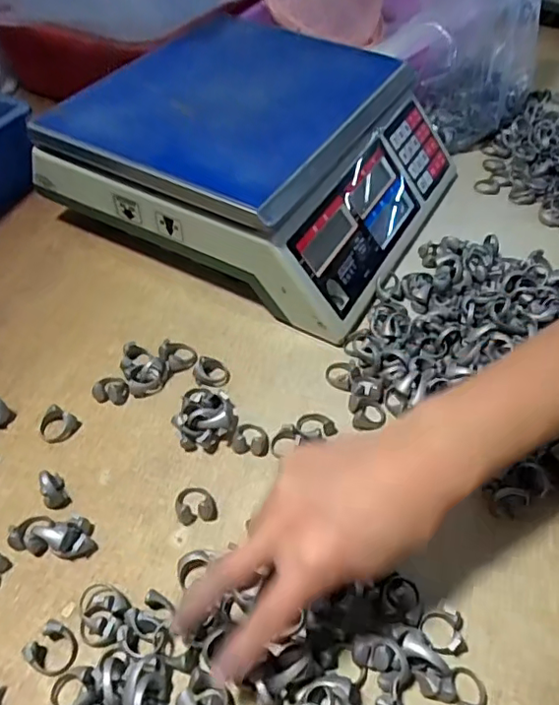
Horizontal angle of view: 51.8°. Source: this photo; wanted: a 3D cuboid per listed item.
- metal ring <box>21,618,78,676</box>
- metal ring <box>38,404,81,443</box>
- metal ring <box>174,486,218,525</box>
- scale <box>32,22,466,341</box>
[{"bbox_3d":[-0.118,0.156,0.303,0.025,0.010,0.022,28,53,21],"label":"metal ring"},{"bbox_3d":[-0.150,0.048,0.387,0.022,0.011,0.022,1,49,-1],"label":"metal ring"},{"bbox_3d":[-0.052,0.093,0.359,0.025,0.010,0.024,1,49,-1],"label":"metal ring"},{"bbox_3d":[-0.008,-0.185,0.535,0.295,0.114,0.289,23,52,17],"label":"scale"}]

